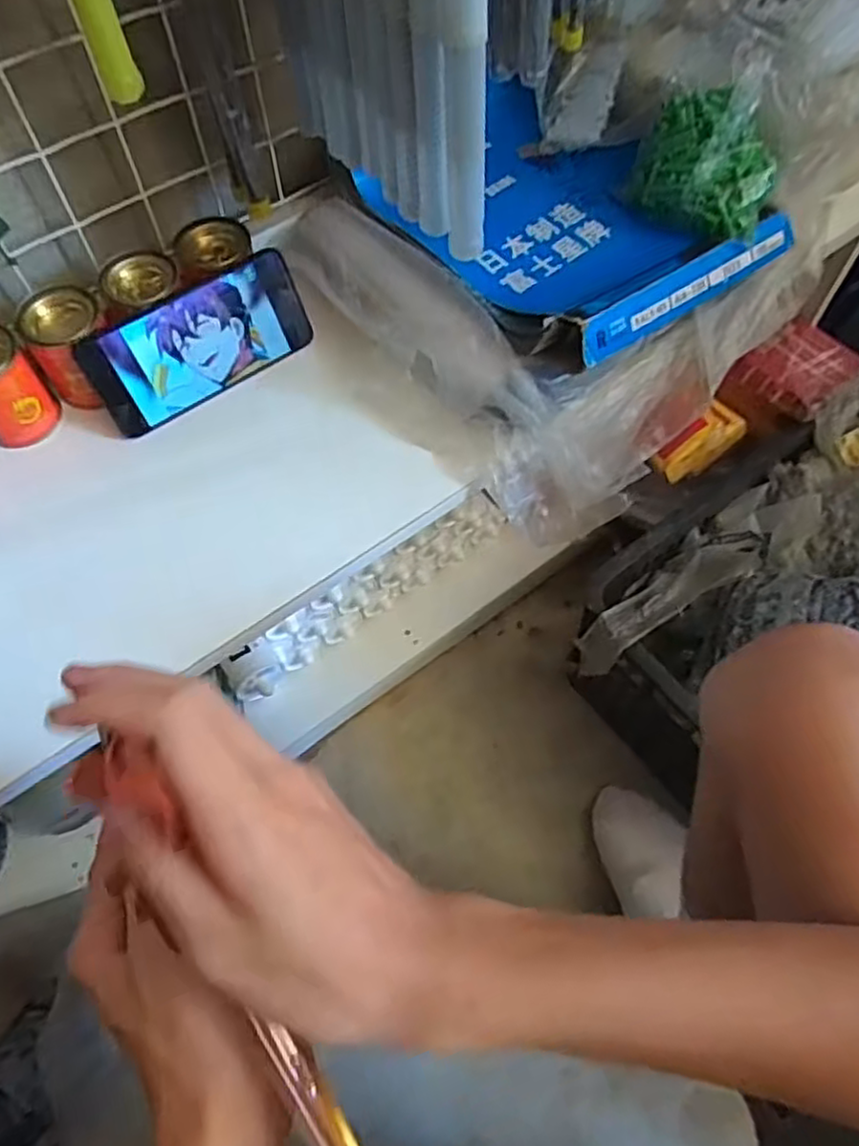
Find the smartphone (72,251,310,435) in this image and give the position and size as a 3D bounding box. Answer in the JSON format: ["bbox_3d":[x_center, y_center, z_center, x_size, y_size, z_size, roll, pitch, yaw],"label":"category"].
[{"bbox_3d":[-0.164,-0.167,0.518,0.161,0.074,0.008,-35,40,-16],"label":"smartphone"}]

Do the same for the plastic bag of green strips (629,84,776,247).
[{"bbox_3d":[0.204,-0.303,0.522,0.091,0.073,0.082,16,63,11],"label":"plastic bag of green strips"}]

